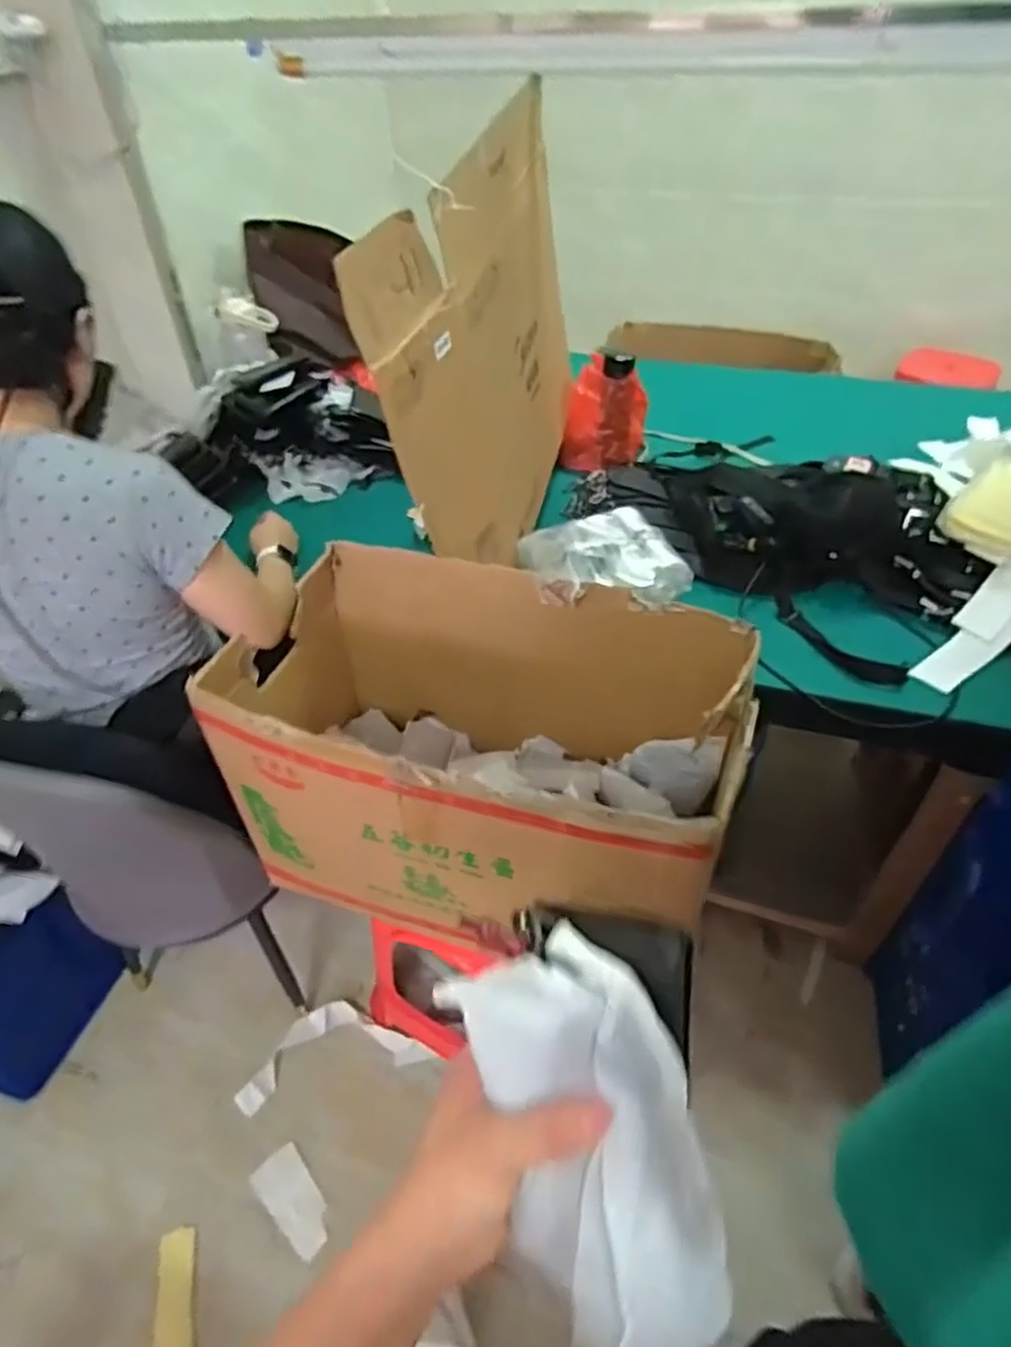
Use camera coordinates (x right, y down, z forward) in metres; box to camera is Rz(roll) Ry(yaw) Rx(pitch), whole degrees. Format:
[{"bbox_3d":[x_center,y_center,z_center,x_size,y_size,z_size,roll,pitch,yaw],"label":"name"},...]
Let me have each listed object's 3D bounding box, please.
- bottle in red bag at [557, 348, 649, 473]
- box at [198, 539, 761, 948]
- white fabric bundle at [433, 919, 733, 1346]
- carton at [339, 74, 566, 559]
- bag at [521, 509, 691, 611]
[{"bbox_3d":[0.200,-0.530,1.500,0.179,0.232,0.112,2,39,8],"label":"bottle in red bag"},{"bbox_3d":[-0.019,0.092,0.994,0.624,0.358,0.455,12,41,19],"label":"box"},{"bbox_3d":[0.043,0.215,0.339,0.095,0.050,0.179,-22,76,-13],"label":"white fabric bundle"},{"bbox_3d":[0.001,-0.491,1.129,0.044,0.543,0.702,8,51,19],"label":"carton"},{"bbox_3d":[0.165,-0.184,1.186,0.252,0.084,0.197,-14,40,-13],"label":"bag"}]

